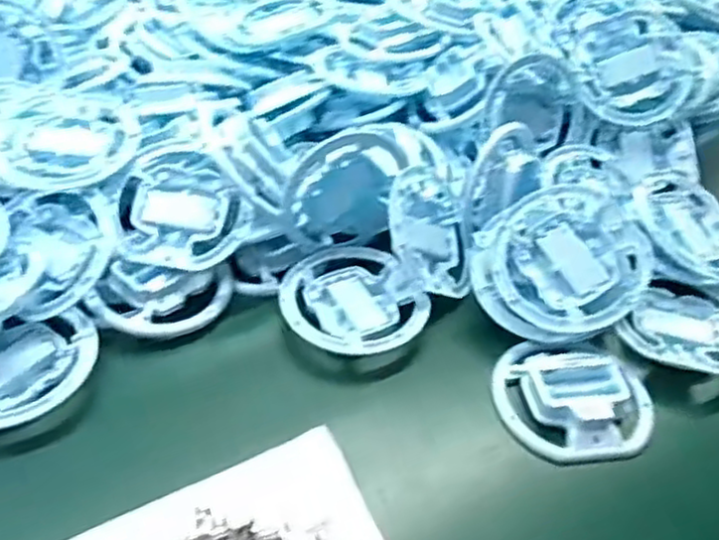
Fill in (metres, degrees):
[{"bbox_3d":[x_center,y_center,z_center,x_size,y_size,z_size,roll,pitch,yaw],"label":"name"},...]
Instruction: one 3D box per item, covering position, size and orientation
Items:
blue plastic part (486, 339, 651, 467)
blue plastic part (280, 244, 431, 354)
[{"bbox_3d":[0.142,0.080,0.459,0.101,0.019,0.091,3,44,-2],"label":"blue plastic part"},{"bbox_3d":[-0.005,0.023,0.503,0.097,0.016,0.098,-16,47,-20],"label":"blue plastic part"}]

